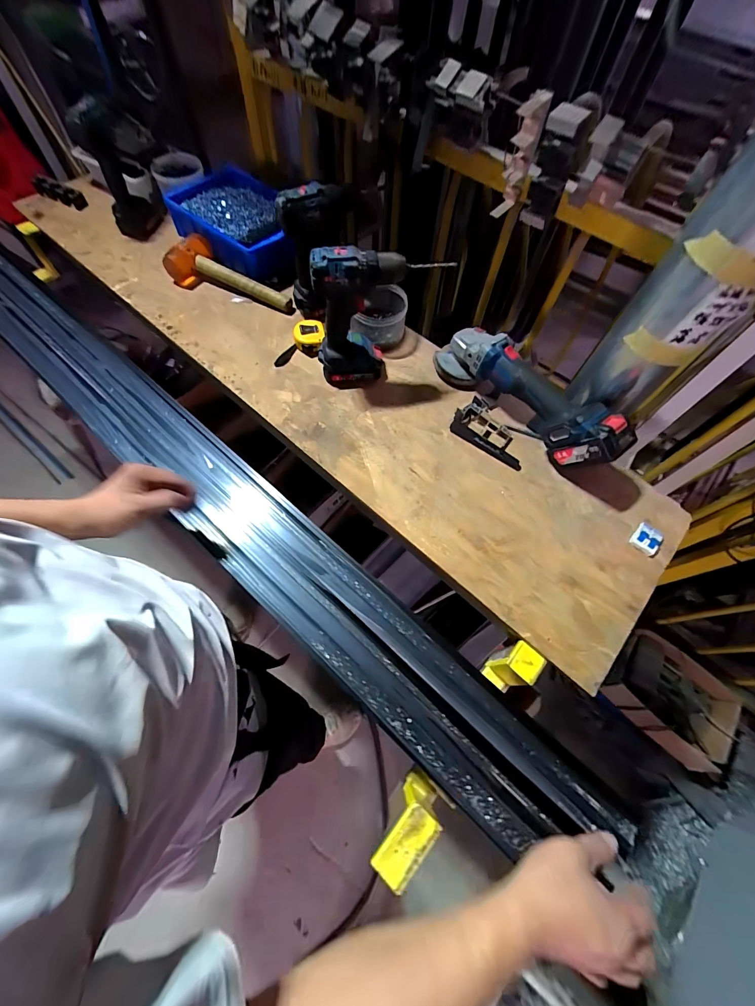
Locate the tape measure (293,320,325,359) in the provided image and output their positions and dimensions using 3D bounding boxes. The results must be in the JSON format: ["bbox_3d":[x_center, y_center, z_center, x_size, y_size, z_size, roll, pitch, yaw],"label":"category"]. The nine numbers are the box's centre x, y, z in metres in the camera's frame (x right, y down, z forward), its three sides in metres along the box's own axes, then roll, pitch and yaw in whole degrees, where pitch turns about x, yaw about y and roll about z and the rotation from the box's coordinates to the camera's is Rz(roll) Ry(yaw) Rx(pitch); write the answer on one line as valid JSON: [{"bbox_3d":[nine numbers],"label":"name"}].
[{"bbox_3d":[-0.139,-0.338,0.752,0.064,0.036,0.080,-6,62,-8],"label":"tape measure"}]

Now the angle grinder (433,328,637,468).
[{"bbox_3d":[0.266,-0.197,0.657,0.095,0.110,0.360,-37,70,-20],"label":"angle grinder"}]

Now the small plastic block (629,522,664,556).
[{"bbox_3d":[0.440,0.059,0.597,0.042,0.010,0.048,40,67,17],"label":"small plastic block"}]

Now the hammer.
[{"bbox_3d":[-0.327,-0.478,0.801,0.298,0.058,0.104,35,65,14],"label":"hammer"}]

